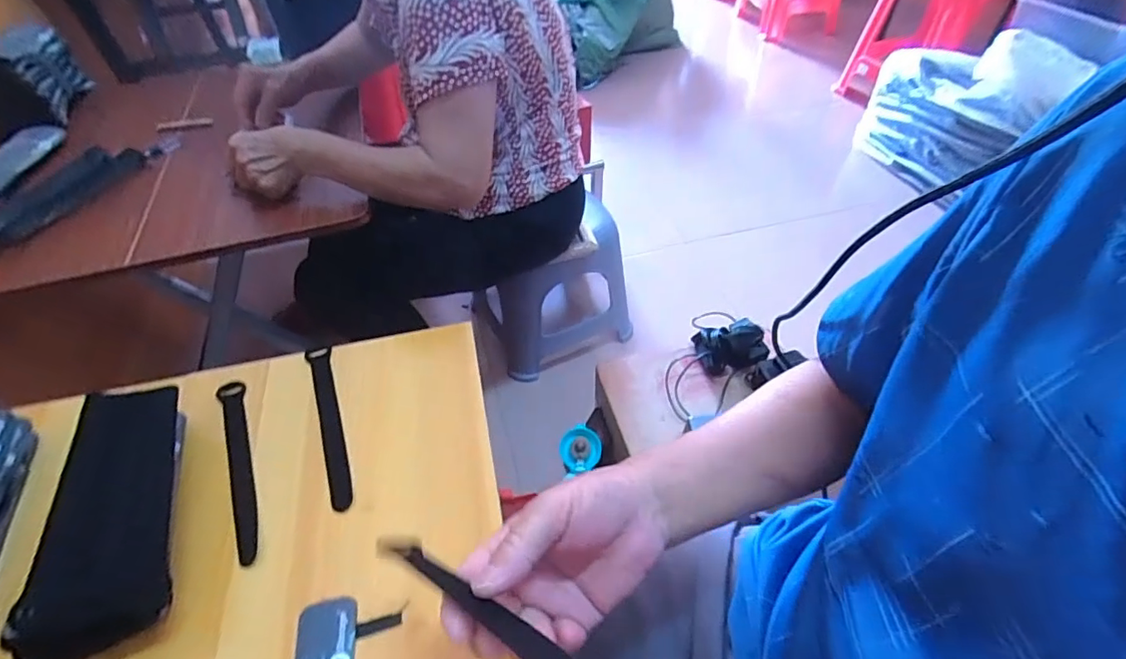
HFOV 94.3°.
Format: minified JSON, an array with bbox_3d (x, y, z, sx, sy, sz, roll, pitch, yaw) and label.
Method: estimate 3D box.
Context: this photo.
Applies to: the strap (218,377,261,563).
[{"bbox_3d":[-0.292,0.120,0.472,0.021,0.004,0.191,-16,50,-25],"label":"strap"}]

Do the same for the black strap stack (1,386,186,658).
[{"bbox_3d":[-0.351,0.139,0.413,0.064,0.074,0.209,-14,49,-10],"label":"black strap stack"}]

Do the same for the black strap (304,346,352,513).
[{"bbox_3d":[-0.224,0.087,0.503,0.022,0.007,0.193,-21,51,-15],"label":"black strap"}]

